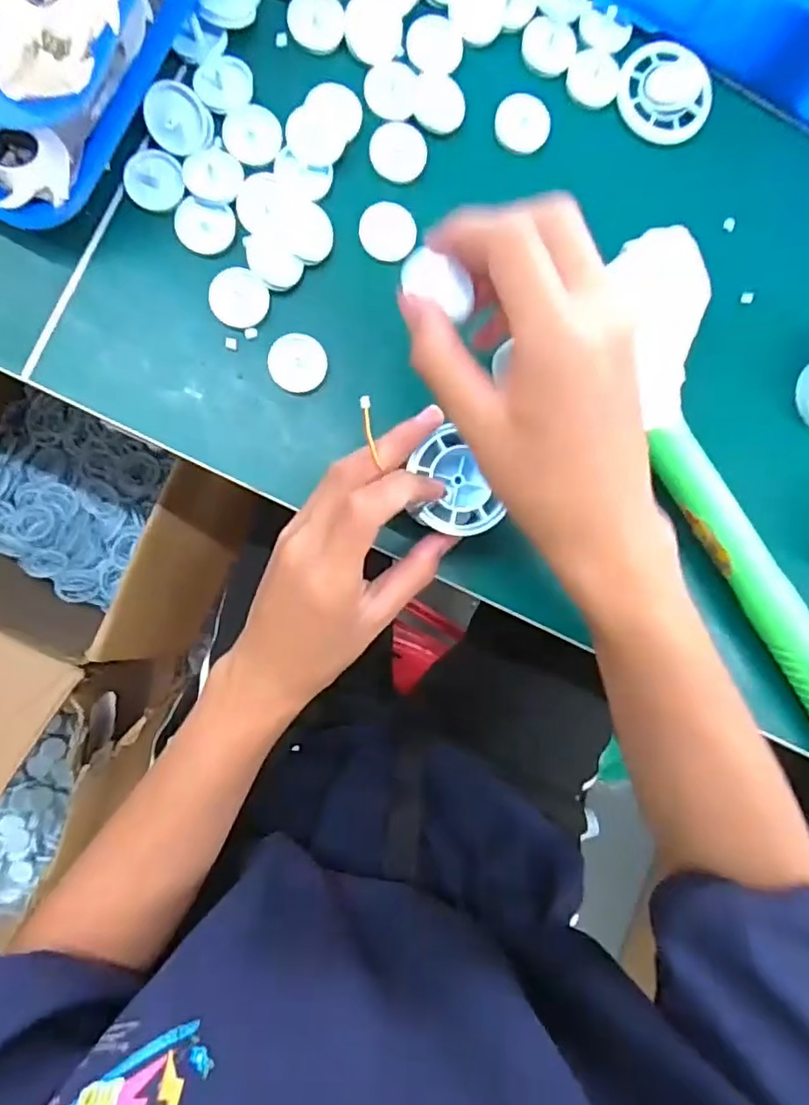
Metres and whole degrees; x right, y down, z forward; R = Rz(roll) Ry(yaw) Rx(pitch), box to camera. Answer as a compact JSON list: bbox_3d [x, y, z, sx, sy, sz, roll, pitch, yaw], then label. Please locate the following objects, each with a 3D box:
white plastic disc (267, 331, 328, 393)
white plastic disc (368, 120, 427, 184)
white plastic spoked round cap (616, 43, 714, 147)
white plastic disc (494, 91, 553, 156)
[{"bbox_3d":[-0.059,-0.105,0.338,0.031,0.010,0.030,0,90,-6],"label":"white plastic disc"},{"bbox_3d":[-0.003,-0.225,0.342,0.031,0.004,0.031,0,90,-6],"label":"white plastic disc"},{"bbox_3d":[0.155,-0.274,0.358,0.055,0.013,0.052,0,90,-6],"label":"white plastic spoked round cap"},{"bbox_3d":[0.068,-0.248,0.350,0.031,0.007,0.028,26,87,-6],"label":"white plastic disc"}]

